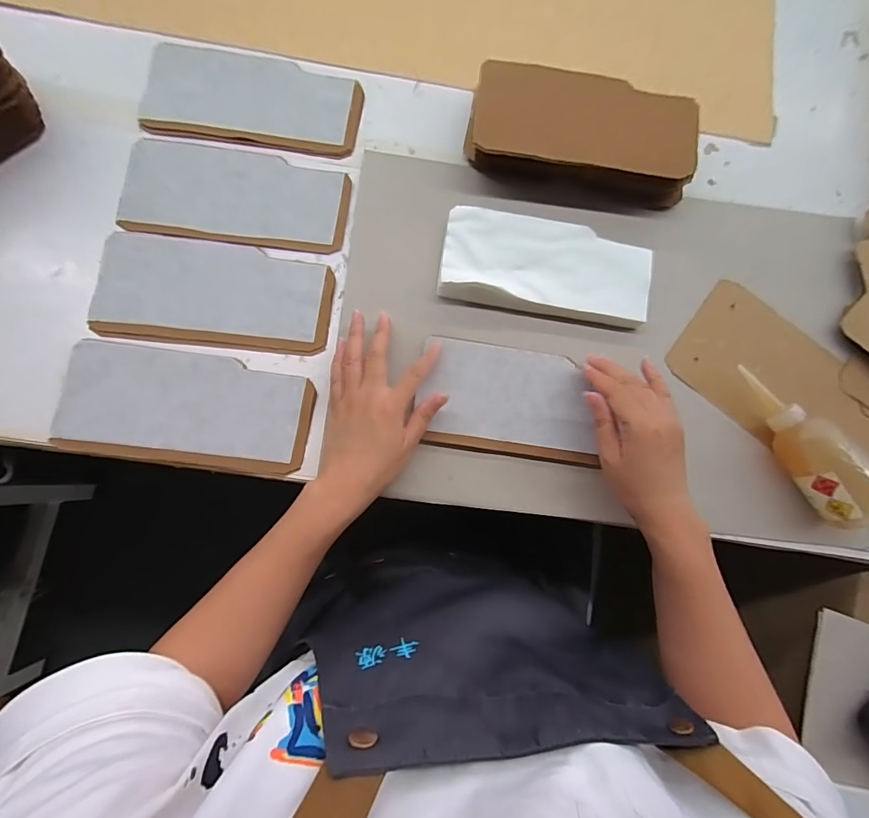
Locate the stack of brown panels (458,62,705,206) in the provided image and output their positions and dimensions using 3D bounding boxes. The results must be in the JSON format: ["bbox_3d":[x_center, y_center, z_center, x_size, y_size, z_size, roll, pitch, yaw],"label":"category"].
[{"bbox_3d":[0.155,-0.289,0.463,0.237,0.049,0.113,8,81,-3],"label":"stack of brown panels"}]

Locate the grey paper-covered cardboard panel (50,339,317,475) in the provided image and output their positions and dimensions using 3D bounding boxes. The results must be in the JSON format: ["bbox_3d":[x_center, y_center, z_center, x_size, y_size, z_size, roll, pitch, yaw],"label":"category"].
[{"bbox_3d":[-0.232,-0.001,0.405,0.224,0.009,0.103,8,81,-3],"label":"grey paper-covered cardboard panel"}]

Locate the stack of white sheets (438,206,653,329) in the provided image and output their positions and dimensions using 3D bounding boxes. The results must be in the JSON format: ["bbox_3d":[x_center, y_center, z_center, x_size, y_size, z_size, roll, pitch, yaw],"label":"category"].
[{"bbox_3d":[0.115,-0.145,0.447,0.211,0.026,0.097,8,81,-3],"label":"stack of white sheets"}]

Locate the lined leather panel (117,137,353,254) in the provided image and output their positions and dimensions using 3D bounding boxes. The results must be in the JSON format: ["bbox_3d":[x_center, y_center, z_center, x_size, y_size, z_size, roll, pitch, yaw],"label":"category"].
[{"bbox_3d":[-0.203,-0.221,0.446,0.221,0.010,0.100,5,81,-4],"label":"lined leather panel"}]

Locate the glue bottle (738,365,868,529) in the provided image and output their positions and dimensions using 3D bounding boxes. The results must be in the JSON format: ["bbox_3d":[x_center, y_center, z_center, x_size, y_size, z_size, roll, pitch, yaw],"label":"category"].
[{"bbox_3d":[0.359,0.029,0.407,0.051,0.064,0.169,-26,85,-6],"label":"glue bottle"}]

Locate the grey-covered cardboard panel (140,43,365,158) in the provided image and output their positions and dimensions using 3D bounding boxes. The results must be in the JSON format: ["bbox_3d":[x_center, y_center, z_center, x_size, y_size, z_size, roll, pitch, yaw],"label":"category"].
[{"bbox_3d":[-0.193,-0.333,0.465,0.222,0.015,0.097,6,81,-4],"label":"grey-covered cardboard panel"}]

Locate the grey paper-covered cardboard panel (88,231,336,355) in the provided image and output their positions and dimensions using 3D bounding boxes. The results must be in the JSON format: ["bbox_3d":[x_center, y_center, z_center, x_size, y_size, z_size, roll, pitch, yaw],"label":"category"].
[{"bbox_3d":[-0.220,-0.114,0.432,0.228,0.012,0.106,6,81,-4],"label":"grey paper-covered cardboard panel"}]

